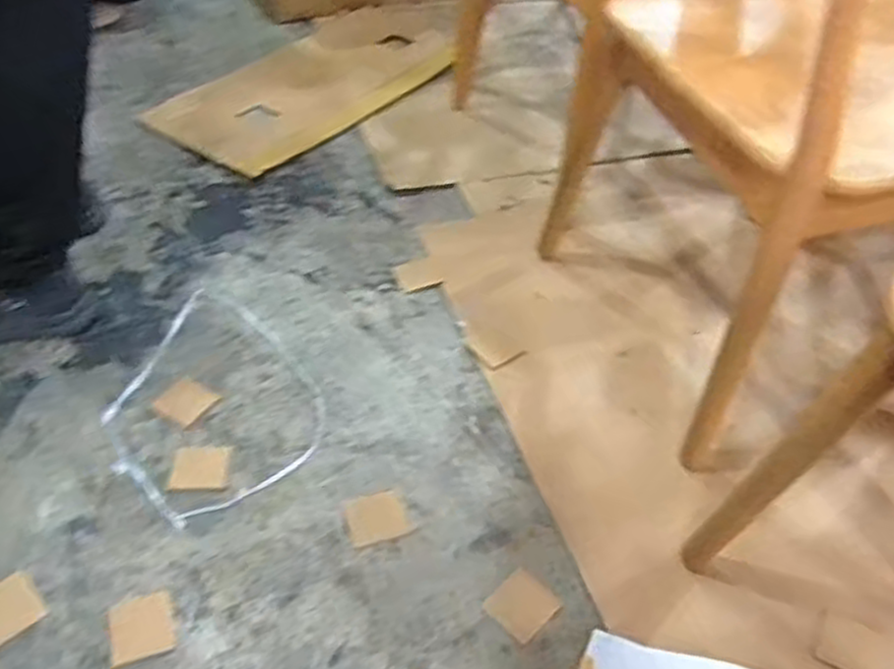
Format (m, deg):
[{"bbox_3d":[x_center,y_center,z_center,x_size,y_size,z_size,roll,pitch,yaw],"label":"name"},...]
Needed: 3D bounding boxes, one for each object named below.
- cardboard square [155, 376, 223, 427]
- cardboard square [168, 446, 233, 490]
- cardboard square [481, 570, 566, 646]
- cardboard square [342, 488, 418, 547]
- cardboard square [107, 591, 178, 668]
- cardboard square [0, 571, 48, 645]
[{"bbox_3d":[-0.352,0.088,1.053,0.067,0.004,0.067,28,50,22],"label":"cardboard square"},{"bbox_3d":[-0.308,0.168,0.976,0.072,0.004,0.066,-2,45,-6],"label":"cardboard square"},{"bbox_3d":[0.084,0.301,0.865,0.065,0.007,0.065,-32,55,-30],"label":"cardboard square"},{"bbox_3d":[-0.084,0.222,0.946,0.073,0.005,0.065,-15,48,-17],"label":"cardboard square"},{"bbox_3d":[-0.325,0.312,0.827,0.064,0.004,0.070,-14,48,-16],"label":"cardboard square"},{"bbox_3d":[-0.469,0.293,0.827,0.063,0.006,0.061,-35,70,-24],"label":"cardboard square"}]

